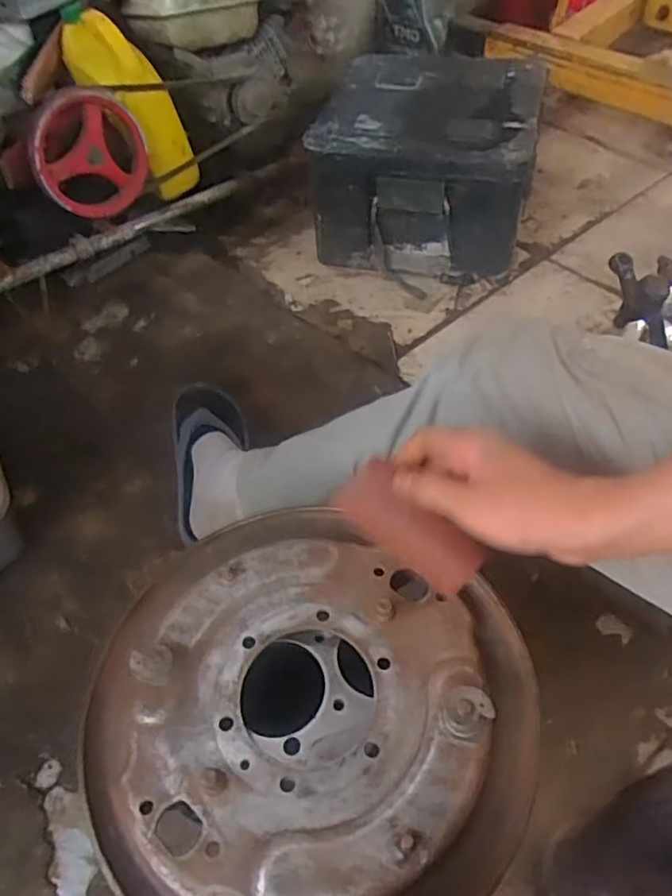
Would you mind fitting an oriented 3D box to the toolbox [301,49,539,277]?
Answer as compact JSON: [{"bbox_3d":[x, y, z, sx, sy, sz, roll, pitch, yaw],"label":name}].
[{"bbox_3d":[0.171,-0.517,1.165,0.354,0.243,0.350,9,53,11],"label":"toolbox"}]

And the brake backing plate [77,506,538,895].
[{"bbox_3d":[-0.024,0.176,0.423,0.288,0.036,0.279,-2,51,3],"label":"brake backing plate"}]

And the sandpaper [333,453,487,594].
[{"bbox_3d":[0.047,0.052,0.415,0.102,0.048,0.011,37,28,14],"label":"sandpaper"}]

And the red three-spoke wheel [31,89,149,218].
[{"bbox_3d":[-0.384,-0.458,0.997,0.049,0.197,0.184,26,59,25],"label":"red three-spoke wheel"}]

